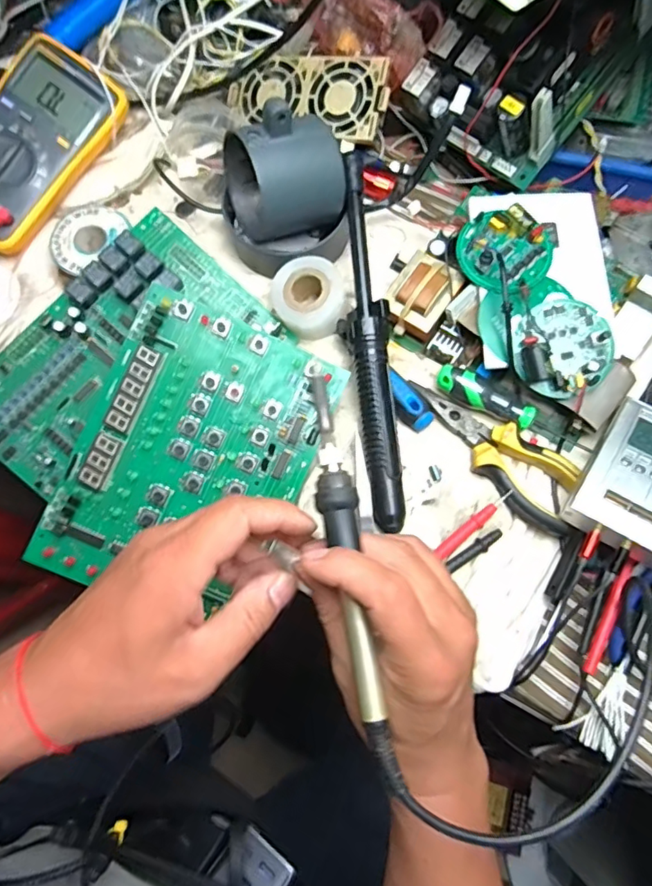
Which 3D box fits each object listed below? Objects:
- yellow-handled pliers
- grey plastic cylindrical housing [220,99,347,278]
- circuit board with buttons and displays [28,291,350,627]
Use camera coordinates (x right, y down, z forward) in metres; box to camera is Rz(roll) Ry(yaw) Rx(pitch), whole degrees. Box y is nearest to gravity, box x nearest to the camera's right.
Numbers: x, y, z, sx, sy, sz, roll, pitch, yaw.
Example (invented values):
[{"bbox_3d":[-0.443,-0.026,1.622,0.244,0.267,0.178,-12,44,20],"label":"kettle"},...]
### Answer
[{"bbox_3d":[0.126,0.007,0.413,0.148,0.022,0.052,37,78,9],"label":"yellow-handled pliers"},{"bbox_3d":[-0.035,-0.201,0.437,0.100,0.111,0.078,-8,75,-2],"label":"grey plastic cylindrical housing"},{"bbox_3d":[-0.097,0.014,0.399,0.156,0.011,0.212,25,87,-7],"label":"circuit board with buttons and displays"}]

